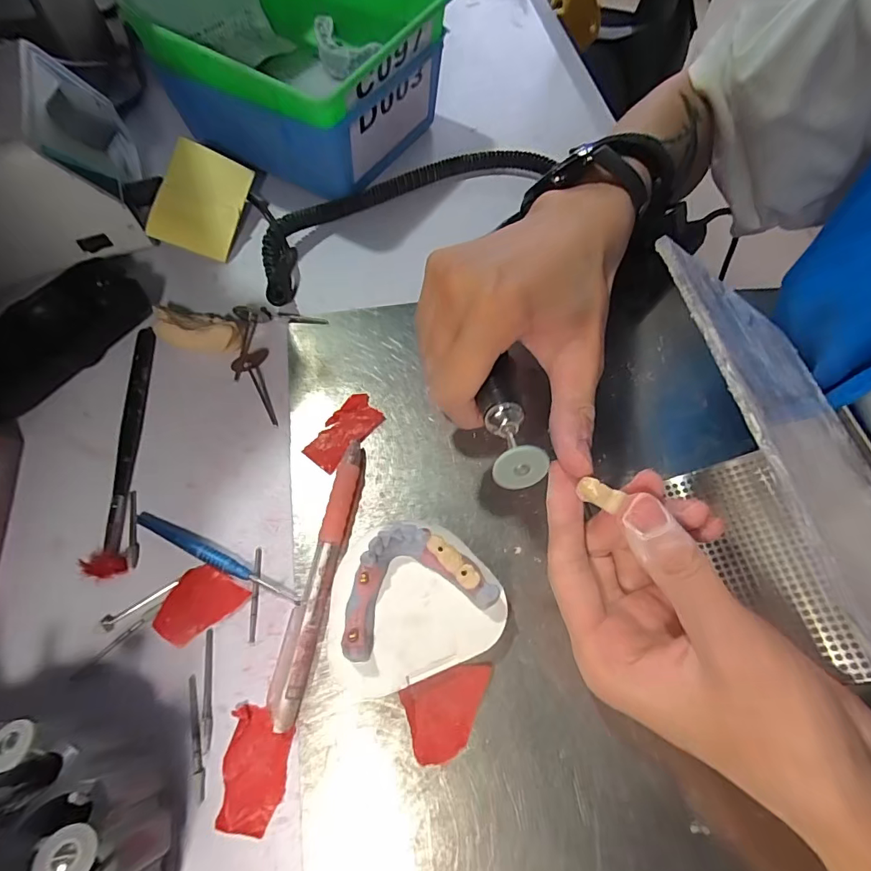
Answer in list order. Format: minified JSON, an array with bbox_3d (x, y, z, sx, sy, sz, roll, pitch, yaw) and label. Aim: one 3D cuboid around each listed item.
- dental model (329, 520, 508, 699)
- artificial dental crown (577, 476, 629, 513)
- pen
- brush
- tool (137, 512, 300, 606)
[{"bbox_3d":[-0.012,0.074,0.207,0.076,0.029,0.063,-19,66,-10],"label":"dental model"},{"bbox_3d":[0.064,0.022,0.177,0.016,0.005,0.008,29,67,12],"label":"artificial dental crown"},{"bbox_3d":[-0.056,0.065,0.225,0.017,0.012,0.130,11,64,4],"label":"pen"},{"bbox_3d":[-0.170,0.003,0.254,0.017,0.010,0.148,-6,64,-4],"label":"brush"},{"bbox_3d":[-0.110,0.060,0.230,0.096,0.006,0.009,23,66,10],"label":"tool"}]

